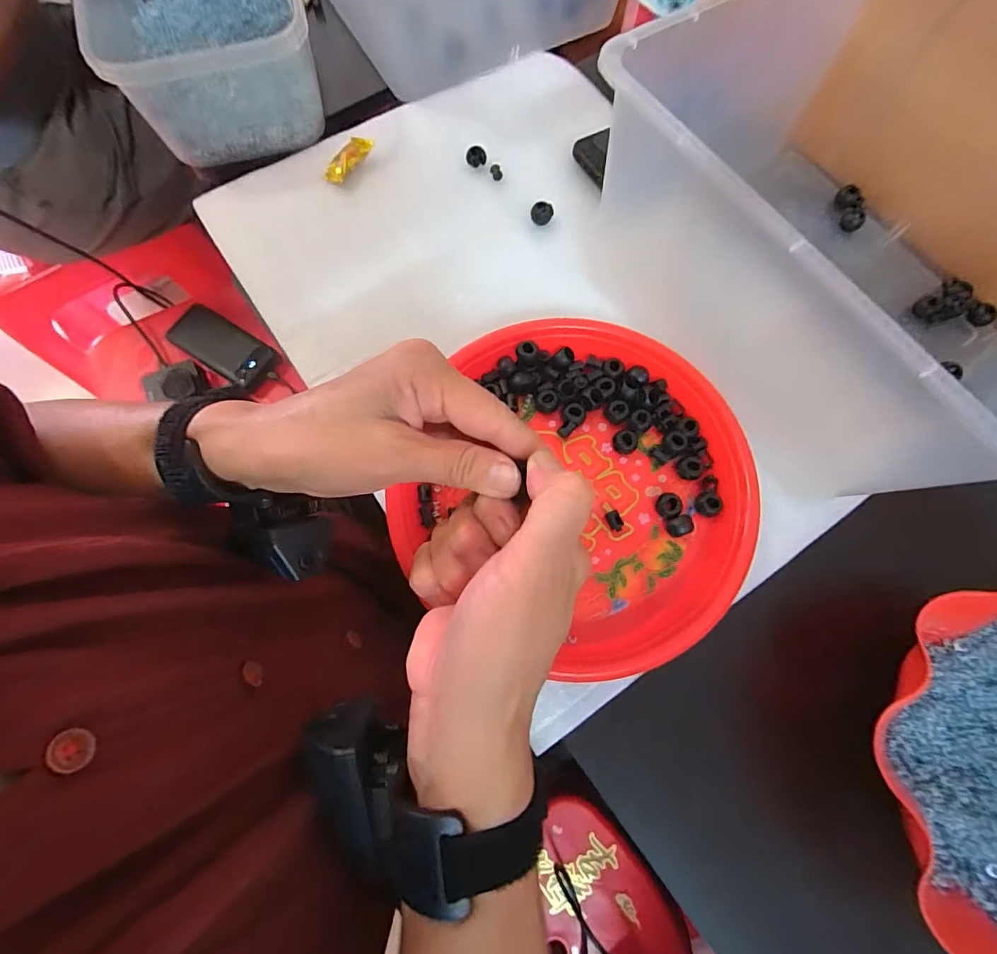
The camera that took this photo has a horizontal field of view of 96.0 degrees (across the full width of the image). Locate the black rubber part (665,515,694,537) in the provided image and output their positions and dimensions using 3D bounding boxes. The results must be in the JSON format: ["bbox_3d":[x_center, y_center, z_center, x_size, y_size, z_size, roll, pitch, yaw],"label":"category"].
[{"bbox_3d":[0.124,0.034,0.307,0.016,0.012,0.013,-19,76,-6],"label":"black rubber part"}]

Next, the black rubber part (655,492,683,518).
[{"bbox_3d":[0.118,0.020,0.310,0.014,0.014,0.017,-26,77,-7],"label":"black rubber part"}]

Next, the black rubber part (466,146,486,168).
[{"bbox_3d":[-0.020,-0.286,0.401,0.018,0.013,0.011,-2,72,-2],"label":"black rubber part"}]

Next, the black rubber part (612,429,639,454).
[{"bbox_3d":[0.091,-0.025,0.323,0.017,0.012,0.016,0,75,0],"label":"black rubber part"}]

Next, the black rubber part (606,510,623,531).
[{"bbox_3d":[0.079,0.031,0.309,0.008,0.010,0.014,-16,73,-6],"label":"black rubber part"}]

